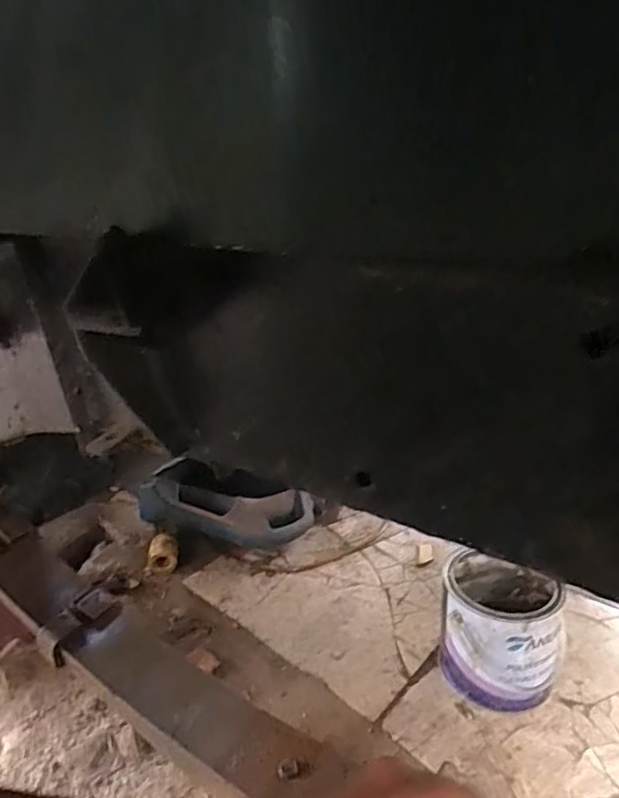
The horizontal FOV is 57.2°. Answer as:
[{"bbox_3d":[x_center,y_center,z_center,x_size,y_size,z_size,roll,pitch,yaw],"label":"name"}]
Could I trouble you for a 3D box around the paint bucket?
[{"bbox_3d":[0.249,0.295,0.760,0.143,0.166,0.150,1,24,13],"label":"paint bucket"}]

